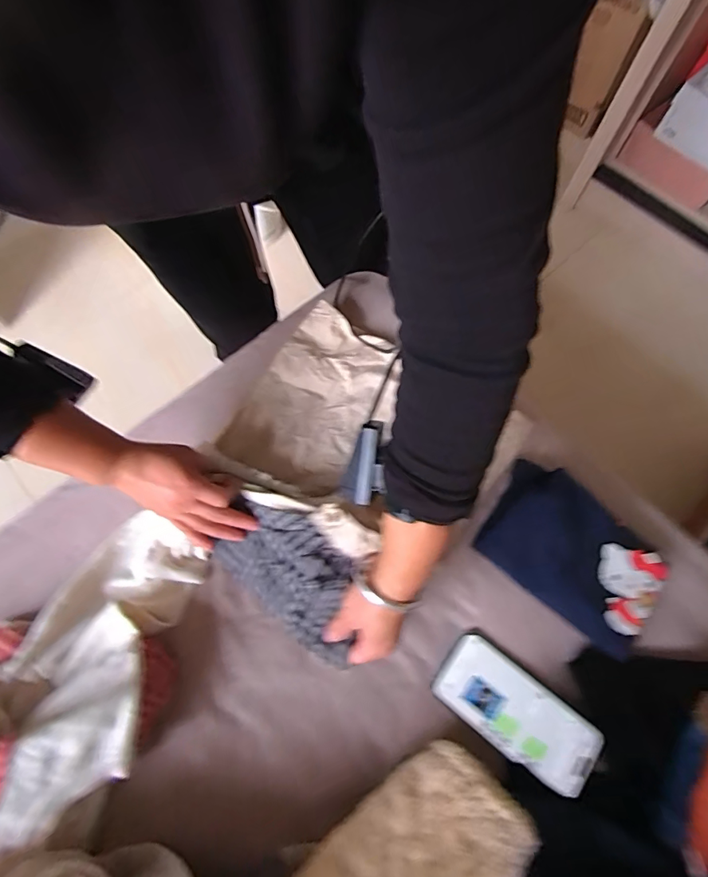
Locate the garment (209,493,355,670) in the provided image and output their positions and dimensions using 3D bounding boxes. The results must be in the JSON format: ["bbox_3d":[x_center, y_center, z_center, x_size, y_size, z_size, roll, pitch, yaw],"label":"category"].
[{"bbox_3d":[-0.065,0.135,0.444,0.181,0.016,0.101,34,102,26],"label":"garment"}]

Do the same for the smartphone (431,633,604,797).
[{"bbox_3d":[0.165,0.281,0.441,0.159,0.010,0.078,38,74,13],"label":"smartphone"}]

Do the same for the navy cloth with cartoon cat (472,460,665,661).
[{"bbox_3d":[0.245,0.125,0.485,0.193,0.057,0.144,38,74,13],"label":"navy cloth with cartoon cat"}]

